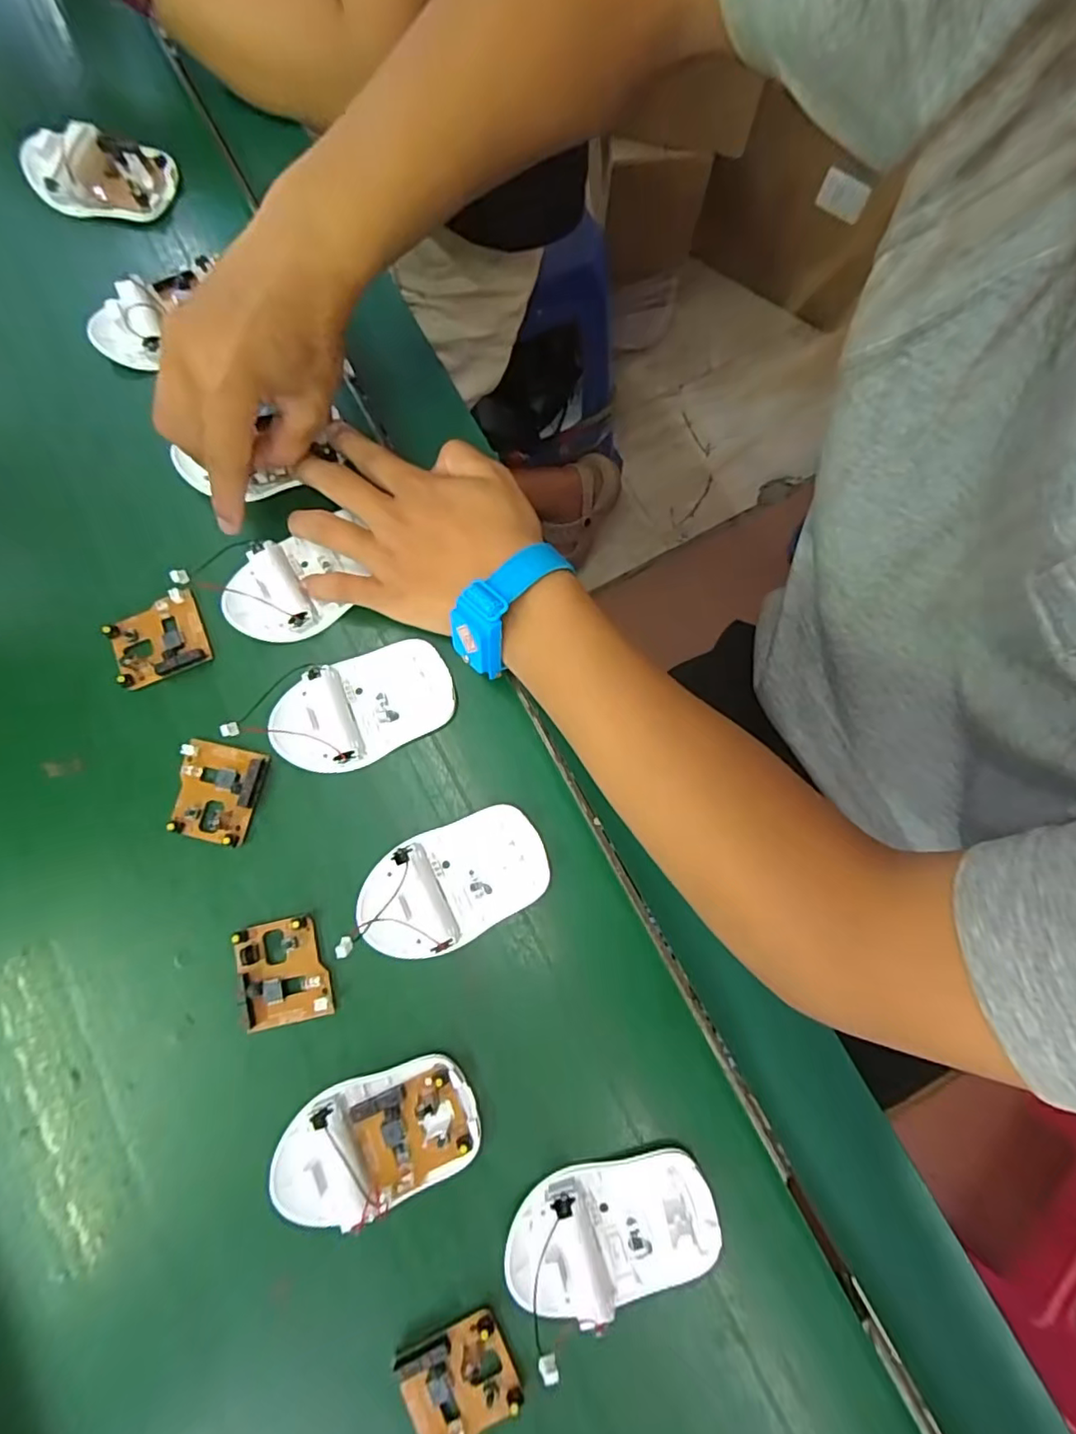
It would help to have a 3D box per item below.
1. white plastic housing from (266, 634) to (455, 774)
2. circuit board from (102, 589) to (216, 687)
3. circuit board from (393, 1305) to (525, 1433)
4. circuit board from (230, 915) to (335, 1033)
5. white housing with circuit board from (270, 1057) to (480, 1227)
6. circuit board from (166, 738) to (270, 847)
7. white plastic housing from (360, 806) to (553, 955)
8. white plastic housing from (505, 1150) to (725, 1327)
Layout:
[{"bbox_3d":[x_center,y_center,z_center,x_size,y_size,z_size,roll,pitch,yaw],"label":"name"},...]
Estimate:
[{"bbox_3d":[-0.095,-0.007,0.319,0.094,0.015,0.055,-27,81,-4],"label":"white plastic housing"},{"bbox_3d":[-0.213,-0.043,0.332,0.050,0.008,0.046,-22,80,-3],"label":"circuit board"},{"bbox_3d":[-0.035,0.300,0.266,0.046,0.014,0.042,-26,81,-3],"label":"circuit board"},{"bbox_3d":[-0.129,0.129,0.298,0.042,0.012,0.050,-15,80,-1],"label":"circuit board"},{"bbox_3d":[-0.079,0.202,0.280,0.098,0.017,0.053,-23,80,-3],"label":"white housing with circuit board"},{"bbox_3d":[-0.172,0.040,0.317,0.045,0.007,0.049,13,81,3],"label":"circuit board"},{"bbox_3d":[-0.042,0.084,0.301,0.094,0.020,0.056,-23,80,-3],"label":"white plastic housing"},{"bbox_3d":[0.034,0.238,0.271,0.096,0.019,0.055,-18,80,-2],"label":"white plastic housing"}]

